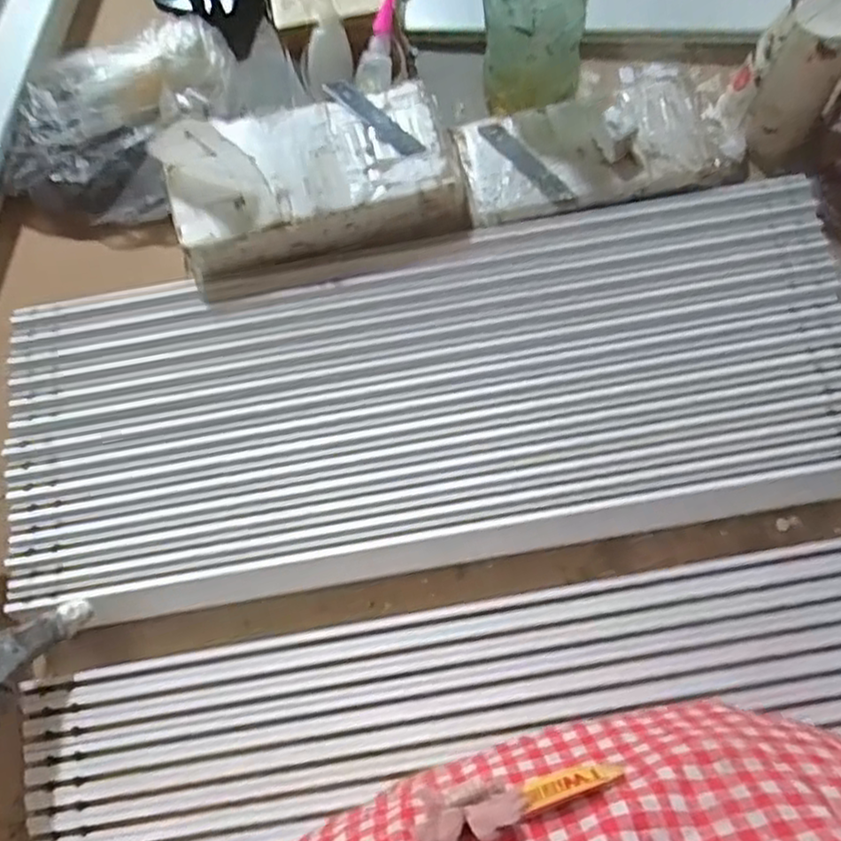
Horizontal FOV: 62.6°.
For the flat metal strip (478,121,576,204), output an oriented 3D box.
[{"bbox_3d":[0.087,-0.214,0.573,0.019,0.004,0.102,-39,71,3],"label":"flat metal strip"}]

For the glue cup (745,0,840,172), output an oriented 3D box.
[{"bbox_3d":[0.310,-0.285,0.570,0.081,0.128,0.064,36,79,8],"label":"glue cup"}]

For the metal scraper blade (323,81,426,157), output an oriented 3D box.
[{"bbox_3d":[-0.039,-0.242,0.553,0.018,0.004,0.100,-43,76,-9],"label":"metal scraper blade"}]

